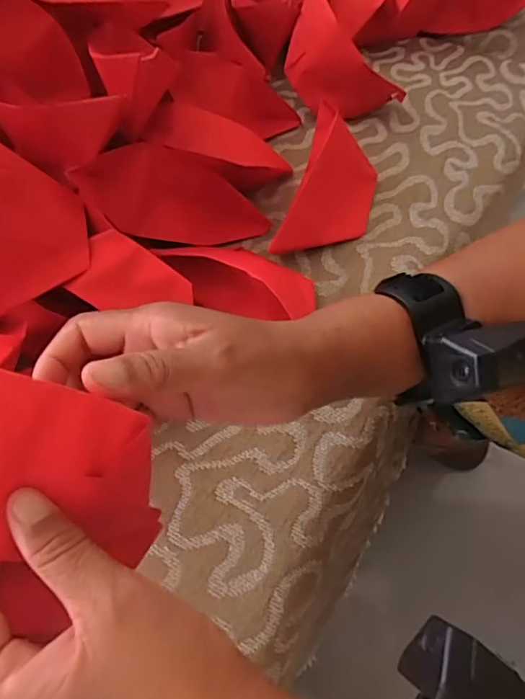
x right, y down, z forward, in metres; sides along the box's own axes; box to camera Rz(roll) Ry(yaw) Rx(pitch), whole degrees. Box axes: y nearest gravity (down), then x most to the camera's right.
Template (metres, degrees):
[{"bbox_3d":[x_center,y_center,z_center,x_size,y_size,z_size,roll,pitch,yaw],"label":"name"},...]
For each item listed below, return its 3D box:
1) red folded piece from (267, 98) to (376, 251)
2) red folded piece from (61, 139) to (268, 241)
[{"bbox_3d":[0.062,-0.143,0.464,0.067,0.050,0.153,14,63,11],"label":"red folded piece"},{"bbox_3d":[-0.075,-0.128,0.454,0.156,0.079,0.035,9,40,-26],"label":"red folded piece"}]

